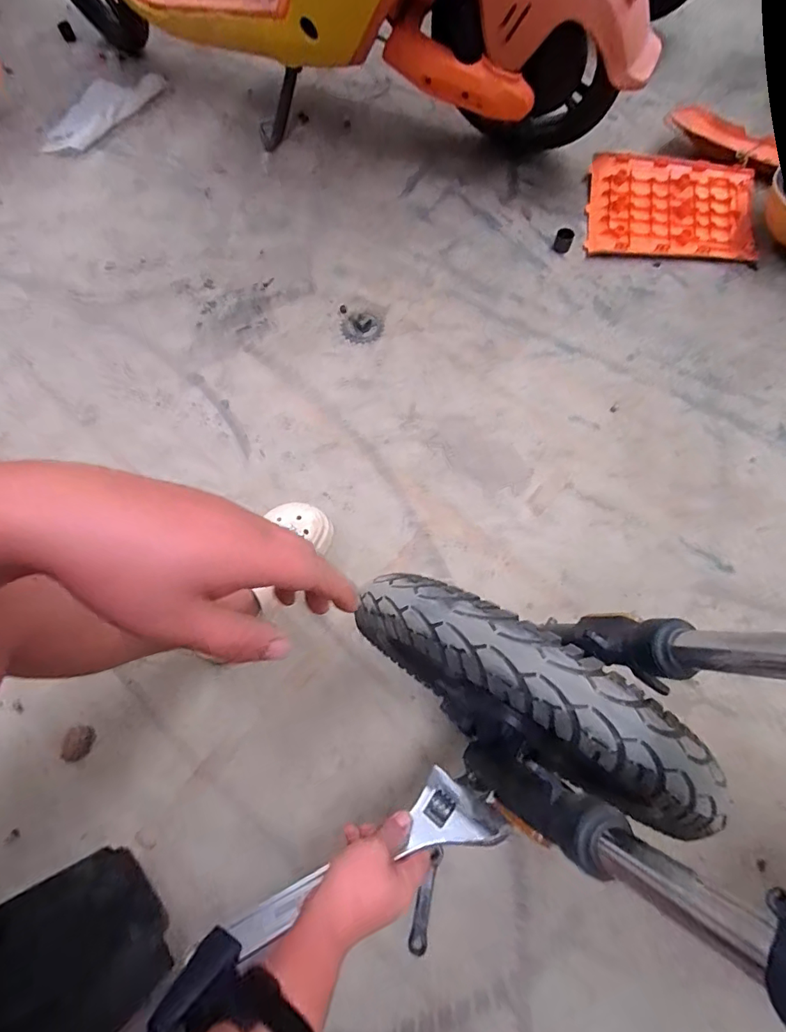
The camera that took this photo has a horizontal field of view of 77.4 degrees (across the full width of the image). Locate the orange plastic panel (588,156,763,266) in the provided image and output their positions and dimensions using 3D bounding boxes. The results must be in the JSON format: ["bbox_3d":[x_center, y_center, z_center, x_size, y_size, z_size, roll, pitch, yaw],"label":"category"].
[{"bbox_3d":[0.585,-0.656,1.041,0.329,0.031,0.272,8,69,6],"label":"orange plastic panel"}]

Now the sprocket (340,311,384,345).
[{"bbox_3d":[-0.060,-0.374,0.972,0.082,0.010,0.076,-1,69,3],"label":"sprocket"}]

